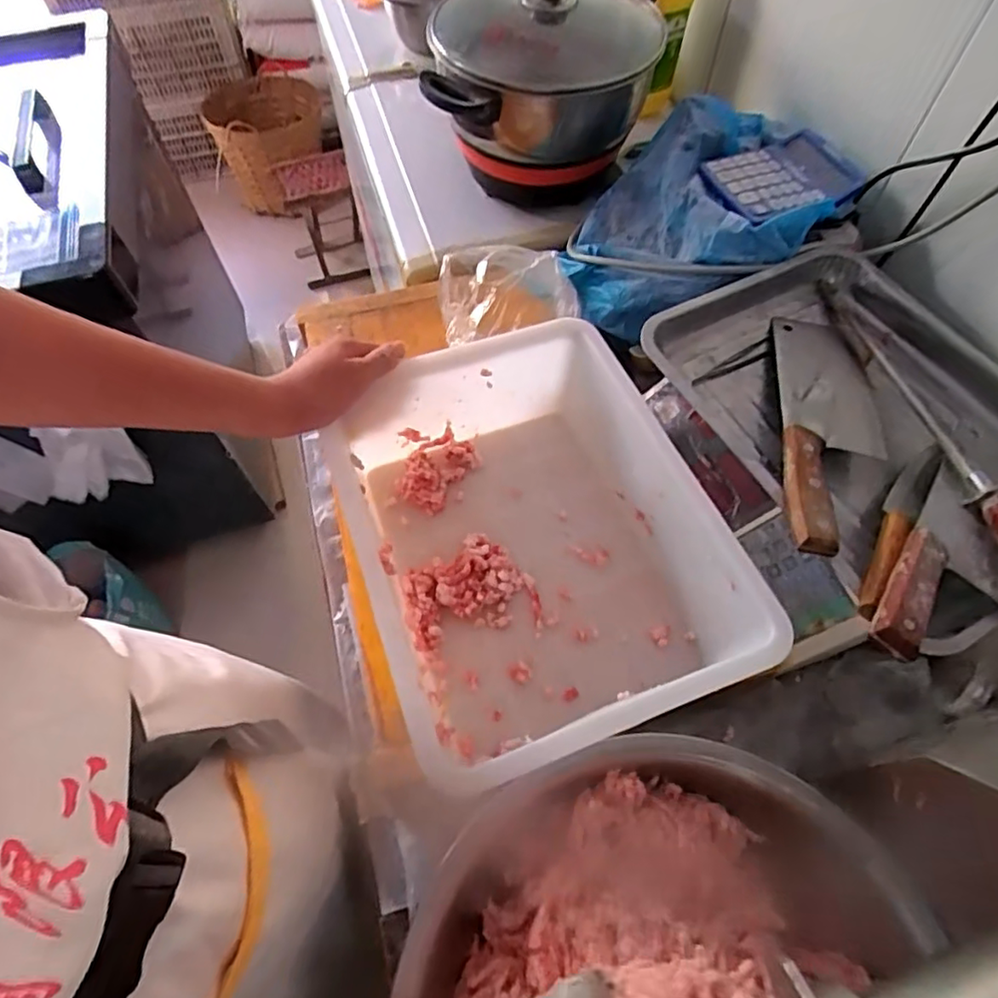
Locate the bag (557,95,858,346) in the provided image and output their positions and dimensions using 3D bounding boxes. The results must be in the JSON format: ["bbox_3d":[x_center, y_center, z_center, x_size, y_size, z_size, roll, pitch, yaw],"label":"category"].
[{"bbox_3d":[0.238,-0.337,0.722,0.311,0.129,0.243,-28,64,-14],"label":"bag"}]

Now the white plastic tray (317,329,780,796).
[{"bbox_3d":[0.030,0.030,0.548,0.271,0.123,0.365,-20,62,-10],"label":"white plastic tray"}]

